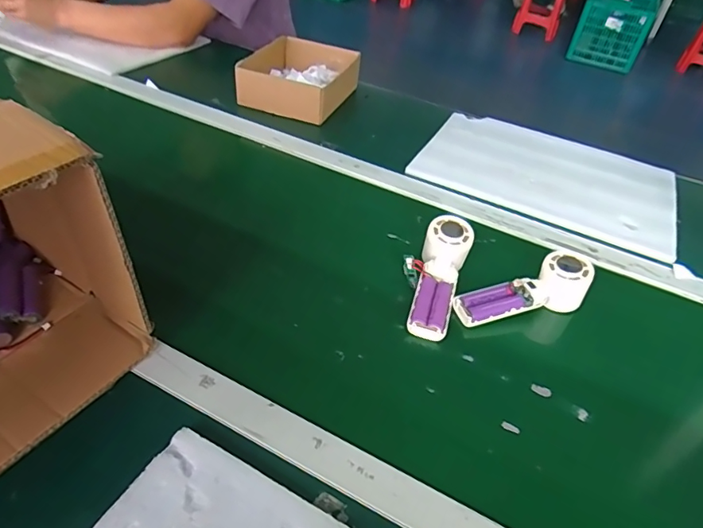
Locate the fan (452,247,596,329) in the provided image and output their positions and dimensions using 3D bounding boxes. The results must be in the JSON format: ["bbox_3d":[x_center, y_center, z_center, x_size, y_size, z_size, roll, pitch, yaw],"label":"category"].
[{"bbox_3d":[0.202,0.029,0.573,0.165,0.057,0.055,-8,45,-16],"label":"fan"}]

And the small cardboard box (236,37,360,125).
[{"bbox_3d":[-0.099,-0.359,0.945,0.179,0.067,0.206,18,44,12],"label":"small cardboard box"}]

